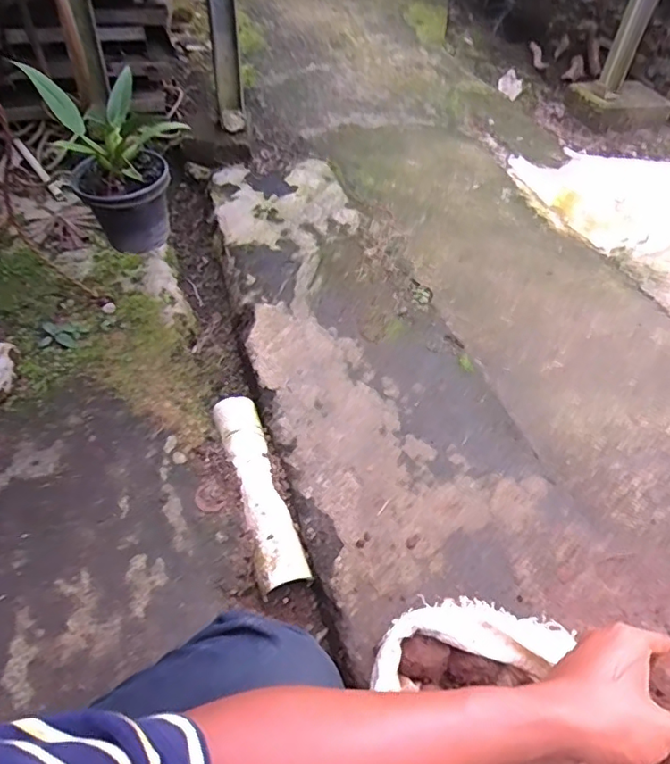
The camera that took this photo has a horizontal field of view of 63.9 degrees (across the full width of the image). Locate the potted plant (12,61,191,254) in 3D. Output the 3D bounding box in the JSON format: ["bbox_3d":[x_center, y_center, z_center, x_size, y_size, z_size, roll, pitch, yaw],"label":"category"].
[{"bbox_3d":[-0.404,-0.394,0.996,0.162,0.263,0.187,-32,60,-27],"label":"potted plant"}]

